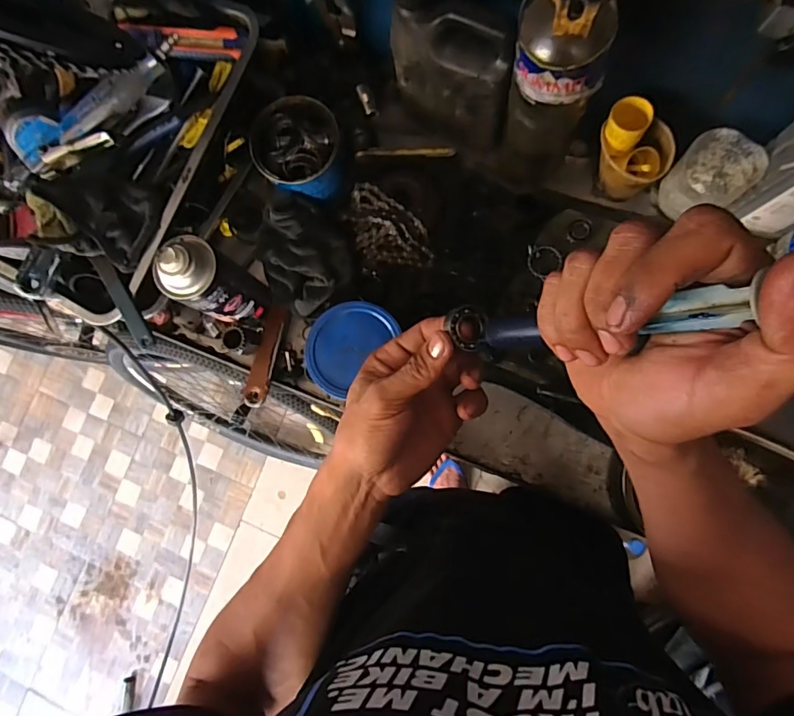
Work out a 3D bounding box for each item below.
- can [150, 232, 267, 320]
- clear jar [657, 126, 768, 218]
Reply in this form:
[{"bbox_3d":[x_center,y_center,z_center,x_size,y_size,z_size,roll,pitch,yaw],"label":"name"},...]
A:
[{"bbox_3d":[-0.195,-0.077,0.505,0.059,0.150,0.070,32,87,9],"label":"can"},{"bbox_3d":[0.333,-0.192,0.524,0.072,0.086,0.059,42,89,9],"label":"clear jar"}]

